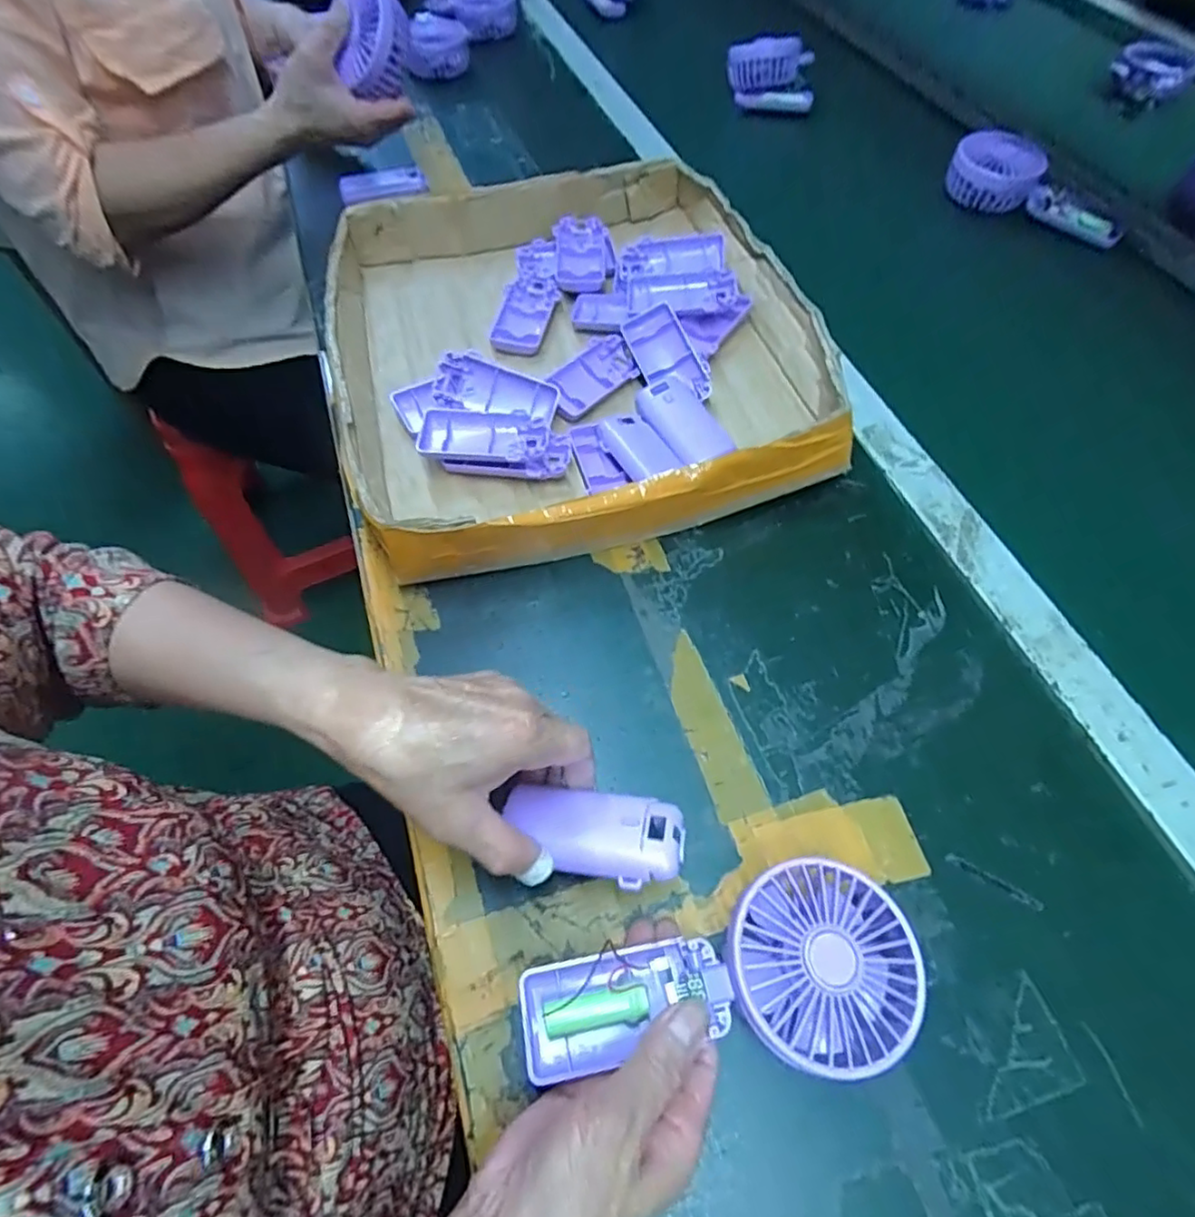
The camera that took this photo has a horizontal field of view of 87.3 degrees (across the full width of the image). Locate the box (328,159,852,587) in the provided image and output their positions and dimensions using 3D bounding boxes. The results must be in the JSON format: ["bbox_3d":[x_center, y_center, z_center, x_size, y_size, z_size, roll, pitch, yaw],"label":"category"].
[{"bbox_3d":[-0.021,-0.232,0.521,0.375,0.069,0.416,-14,61,-9],"label":"box"}]

